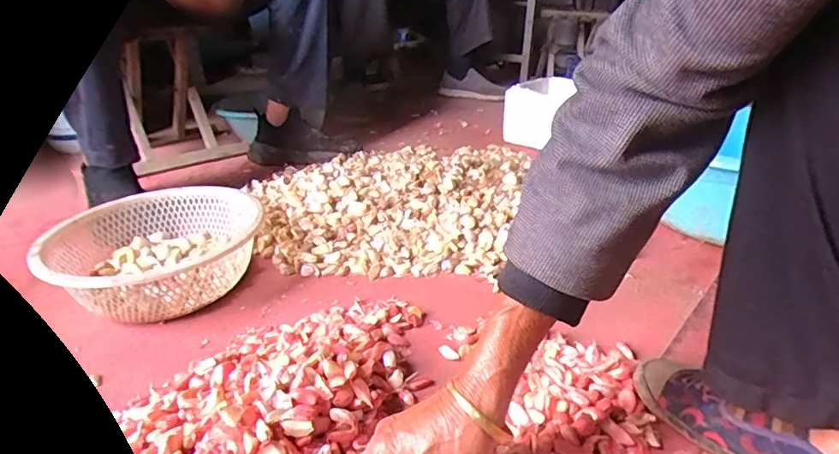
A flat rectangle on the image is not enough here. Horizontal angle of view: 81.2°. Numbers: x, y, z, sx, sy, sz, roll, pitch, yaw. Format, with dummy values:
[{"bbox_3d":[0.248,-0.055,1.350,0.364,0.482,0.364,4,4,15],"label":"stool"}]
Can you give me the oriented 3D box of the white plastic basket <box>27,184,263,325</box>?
[{"bbox_3d":[-0.367,0.041,0.724,0.251,0.114,0.293,-17,30,-29],"label":"white plastic basket"}]

